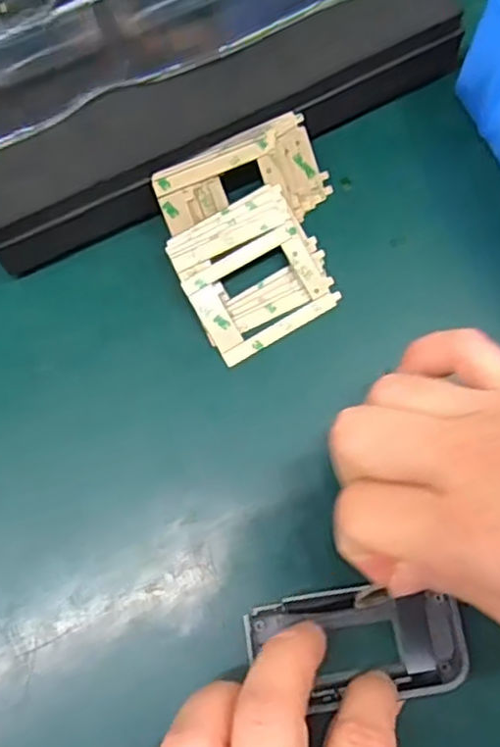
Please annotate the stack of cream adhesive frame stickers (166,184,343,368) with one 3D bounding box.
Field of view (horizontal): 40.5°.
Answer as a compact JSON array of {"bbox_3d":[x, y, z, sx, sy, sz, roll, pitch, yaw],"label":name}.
[{"bbox_3d":[0.001,-0.041,0.283,0.056,0.009,0.057,-30,91,-7],"label":"stack of cream adhesive frame stickers"}]

